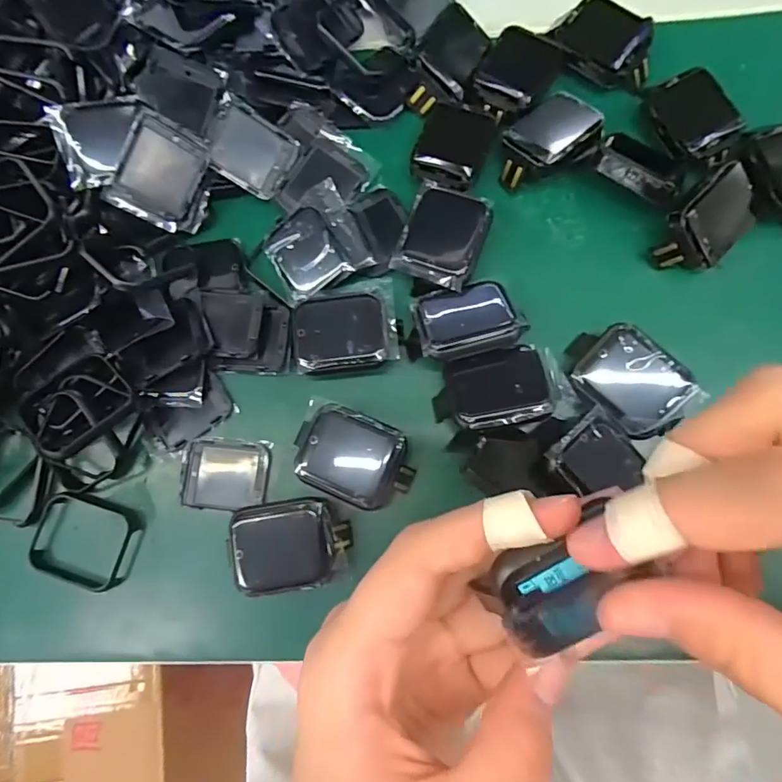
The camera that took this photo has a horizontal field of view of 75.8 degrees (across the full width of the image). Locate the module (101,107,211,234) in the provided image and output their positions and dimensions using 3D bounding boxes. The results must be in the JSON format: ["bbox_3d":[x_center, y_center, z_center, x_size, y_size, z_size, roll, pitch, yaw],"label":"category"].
[{"bbox_3d":[-0.104,-0.099,0.233,0.039,0.004,0.044,23,101,-26],"label":"module"}]

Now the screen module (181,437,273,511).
[{"bbox_3d":[-0.075,0.038,0.230,0.040,0.005,0.031,2,81,4],"label":"screen module"}]

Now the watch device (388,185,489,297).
[{"bbox_3d":[0.024,-0.068,0.229,0.035,0.012,0.047,19,82,7],"label":"watch device"}]

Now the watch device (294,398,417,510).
[{"bbox_3d":[-0.015,0.029,0.219,0.051,0.020,0.035,23,83,8],"label":"watch device"}]

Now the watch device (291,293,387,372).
[{"bbox_3d":[-0.023,-0.025,0.225,0.041,0.013,0.033,-7,80,3],"label":"watch device"}]

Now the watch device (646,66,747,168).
[{"bbox_3d":[0.139,-0.124,0.229,0.031,0.008,0.044,-23,80,0],"label":"watch device"}]

